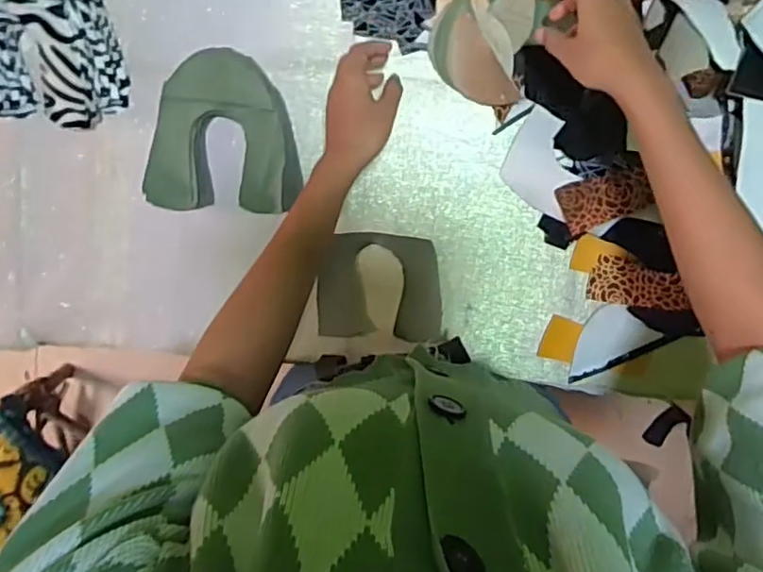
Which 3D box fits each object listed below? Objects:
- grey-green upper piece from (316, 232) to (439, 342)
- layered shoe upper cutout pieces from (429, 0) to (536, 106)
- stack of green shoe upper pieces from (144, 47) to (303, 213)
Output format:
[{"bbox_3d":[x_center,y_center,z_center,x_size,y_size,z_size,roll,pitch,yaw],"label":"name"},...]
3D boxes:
[{"bbox_3d":[0.000,0.001,0.687,0.139,0.004,0.118,4,100,1],"label":"grey-green upper piece"},{"bbox_3d":[0.102,-0.269,0.623,0.099,0.031,0.154,1,97,2],"label":"layered shoe upper cutout pieces"},{"bbox_3d":[-0.171,-0.164,0.656,0.163,0.050,0.166,2,97,2],"label":"stack of green shoe upper pieces"}]

